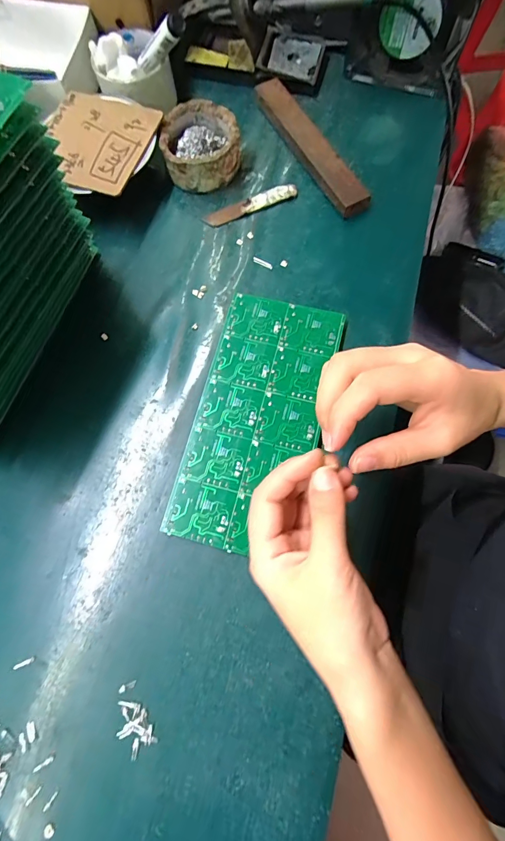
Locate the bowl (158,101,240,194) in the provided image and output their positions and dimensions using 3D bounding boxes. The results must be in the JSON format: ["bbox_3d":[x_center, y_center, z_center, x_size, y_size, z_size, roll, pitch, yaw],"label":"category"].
[{"bbox_3d":[-0.053,-0.288,0.397,0.077,0.037,0.081,0,73,1],"label":"bowl"}]

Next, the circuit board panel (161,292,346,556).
[{"bbox_3d":[0.005,-0.005,0.325,0.101,0.004,0.222,14,75,7],"label":"circuit board panel"}]

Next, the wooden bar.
[{"bbox_3d":[0.060,-0.296,0.405,0.031,0.020,0.199,-27,74,-7],"label":"wooden bar"}]

